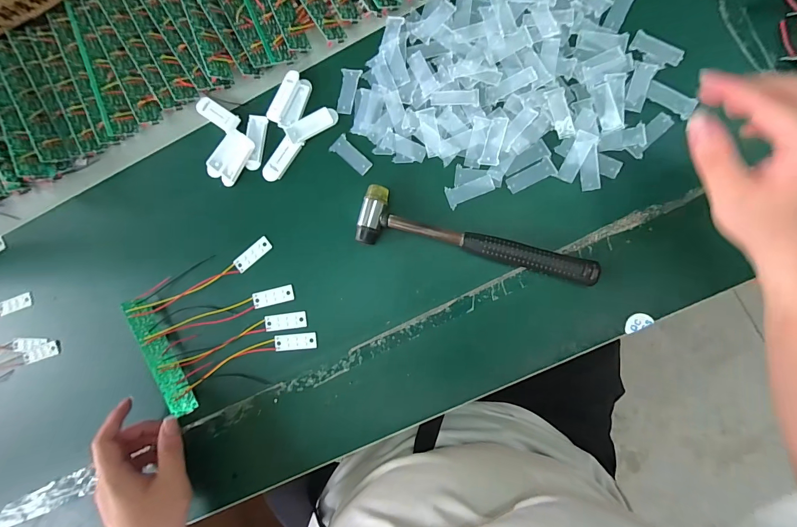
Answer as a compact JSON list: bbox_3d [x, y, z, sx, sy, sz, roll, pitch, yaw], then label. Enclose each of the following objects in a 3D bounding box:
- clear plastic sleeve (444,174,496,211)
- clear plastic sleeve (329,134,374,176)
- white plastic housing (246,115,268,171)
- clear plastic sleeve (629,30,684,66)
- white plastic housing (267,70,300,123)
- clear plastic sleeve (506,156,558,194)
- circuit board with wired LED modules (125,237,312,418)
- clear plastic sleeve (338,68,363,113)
[{"bbox_3d":[0.074,-0.075,0.367,0.049,0.004,0.021,-20,87,6],"label":"clear plastic sleeve"},{"bbox_3d":[-0.050,-0.117,0.386,0.048,0.004,0.021,41,94,5],"label":"clear plastic sleeve"},{"bbox_3d":[-0.158,-0.134,0.397,0.022,0.007,0.060,4,90,7],"label":"white plastic housing"},{"bbox_3d":[0.254,-0.211,0.351,0.048,0.004,0.021,30,86,10],"label":"clear plastic sleeve"},{"bbox_3d":[-0.125,-0.182,0.389,0.018,0.004,0.057,25,93,6],"label":"white plastic housing"},{"bbox_3d":[0.134,-0.088,0.361,0.048,0.004,0.019,-27,87,6],"label":"clear plastic sleeve"},{"bbox_3d":[-0.193,0.067,0.388,0.169,0.022,0.129,-28,87,6],"label":"circuit board with wired LED modules"},{"bbox_3d":[-0.055,-0.187,0.388,0.020,0.004,0.048,10,91,7],"label":"clear plastic sleeve"}]

